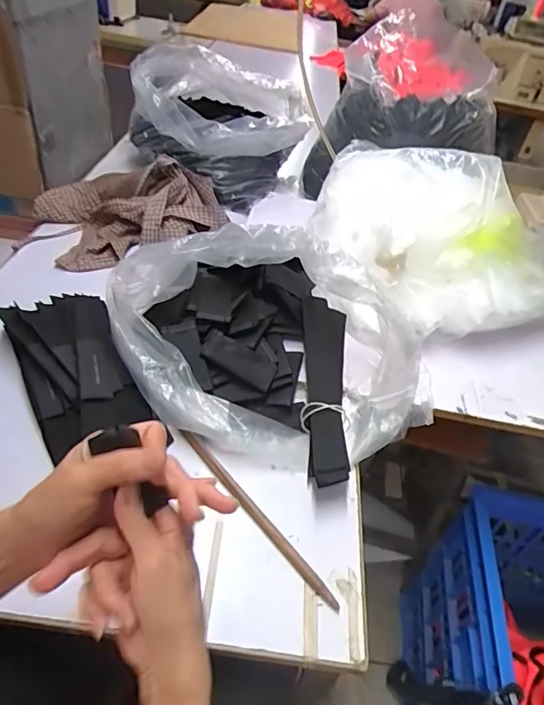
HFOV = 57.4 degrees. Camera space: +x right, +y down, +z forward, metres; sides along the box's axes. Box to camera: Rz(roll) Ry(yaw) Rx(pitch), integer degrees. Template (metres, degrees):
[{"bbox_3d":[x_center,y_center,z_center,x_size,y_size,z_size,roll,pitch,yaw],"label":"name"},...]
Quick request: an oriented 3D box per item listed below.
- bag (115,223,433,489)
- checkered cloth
[{"bbox_3d":[0.018,-0.029,0.686,0.378,0.181,0.377,-23,51,-33],"label":"bag"},{"bbox_3d":[-0.288,-0.285,0.967,0.359,0.100,0.225,-19,49,-30],"label":"checkered cloth"}]

